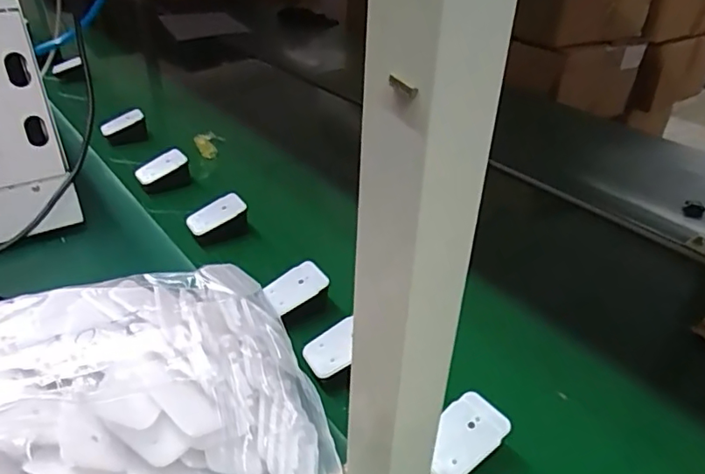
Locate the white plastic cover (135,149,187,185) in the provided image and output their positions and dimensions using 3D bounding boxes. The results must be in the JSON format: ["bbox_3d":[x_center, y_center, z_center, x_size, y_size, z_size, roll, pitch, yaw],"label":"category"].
[{"bbox_3d":[-0.260,-0.095,0.746,0.069,0.022,0.015,-31,40,-5],"label":"white plastic cover"}]

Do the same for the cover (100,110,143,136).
[{"bbox_3d":[-0.363,-0.180,0.864,0.073,0.021,0.013,-23,34,8],"label":"cover"}]

